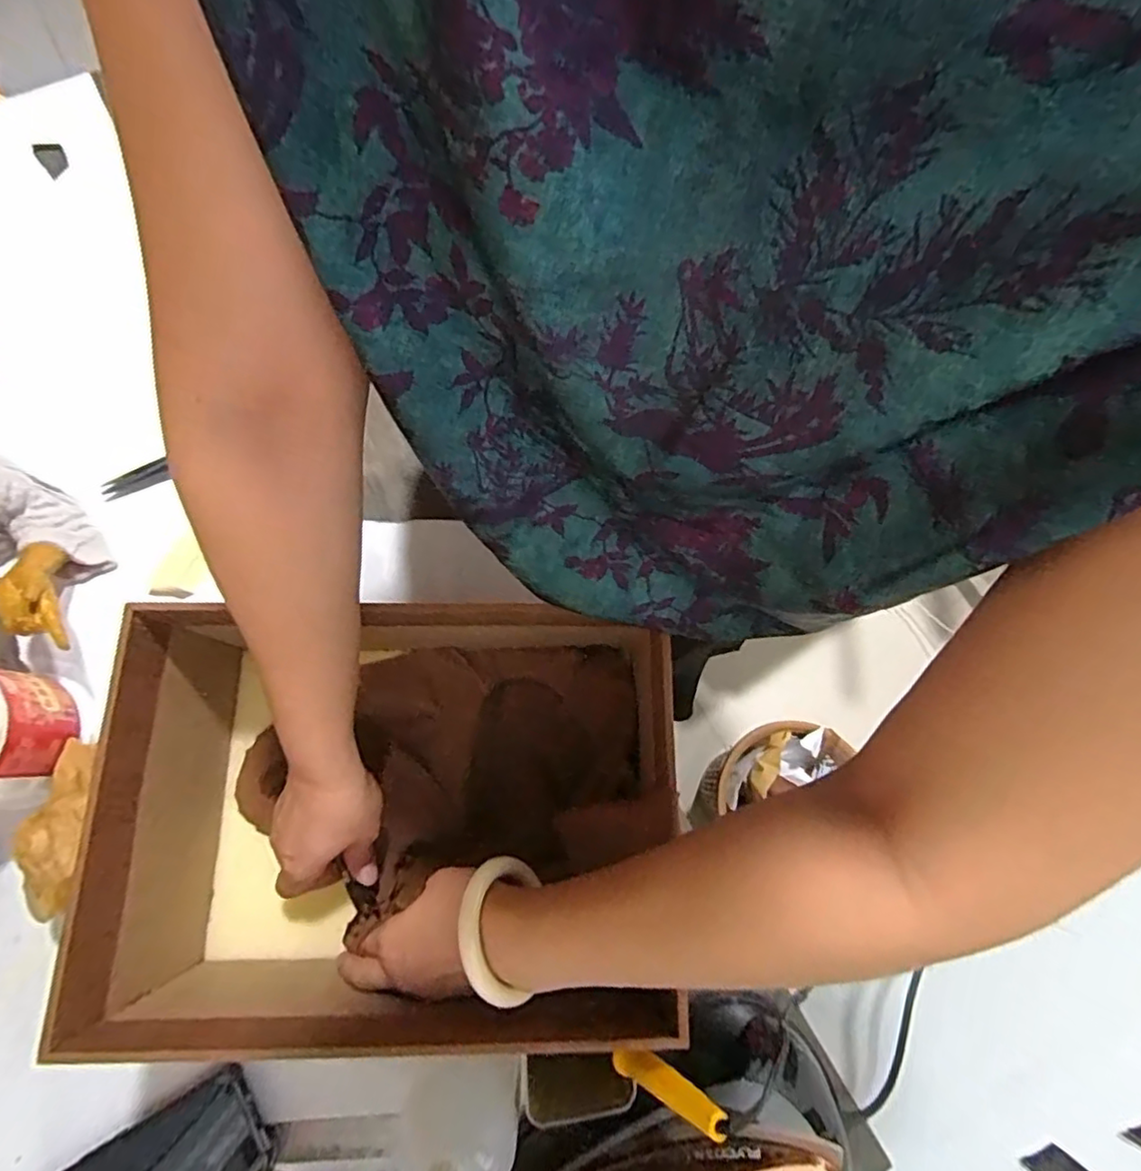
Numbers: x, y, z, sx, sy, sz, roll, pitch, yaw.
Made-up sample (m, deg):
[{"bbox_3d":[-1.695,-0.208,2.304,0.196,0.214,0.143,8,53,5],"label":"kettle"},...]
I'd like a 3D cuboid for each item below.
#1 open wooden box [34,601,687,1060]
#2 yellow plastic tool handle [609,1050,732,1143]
[{"bbox_3d":[-0.120,0.155,0.438,0.323,0.161,0.257,1,74,-2],"label":"open wooden box"},{"bbox_3d":[0.054,0.287,0.352,0.009,0.090,0.017,15,71,-31],"label":"yellow plastic tool handle"}]

